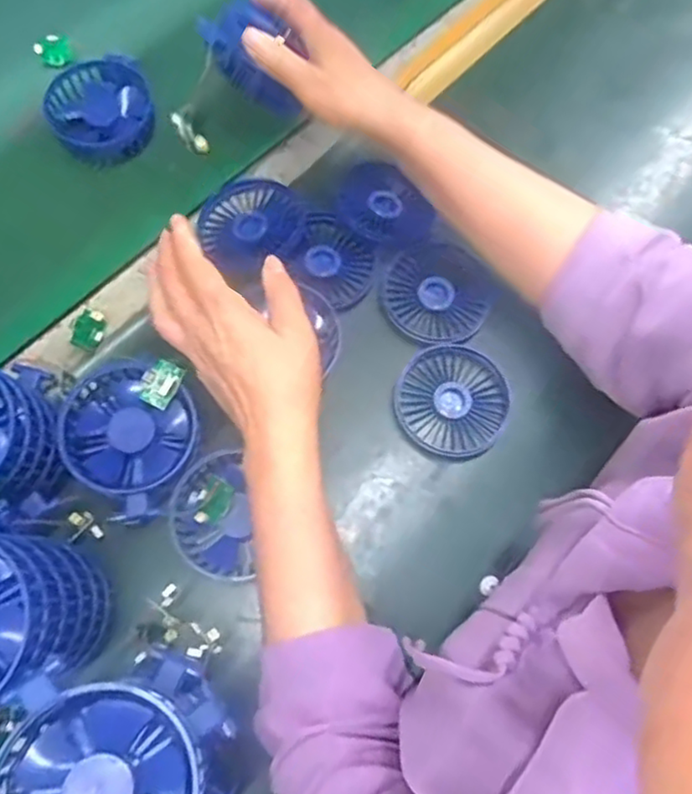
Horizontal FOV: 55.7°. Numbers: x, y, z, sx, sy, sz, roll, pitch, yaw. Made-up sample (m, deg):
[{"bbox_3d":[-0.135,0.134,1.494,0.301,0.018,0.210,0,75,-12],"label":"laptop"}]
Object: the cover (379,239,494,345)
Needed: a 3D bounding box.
[{"bbox_3d":[0.076,-0.088,0.540,0.086,0.005,0.096,29,70,9],"label":"cover"}]

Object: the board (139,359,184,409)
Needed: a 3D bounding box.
[{"bbox_3d":[-0.127,-0.010,0.448,0.028,0.009,0.031,22,77,25],"label":"board"}]

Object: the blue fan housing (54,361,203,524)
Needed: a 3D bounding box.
[{"bbox_3d":[-0.154,0.030,0.458,0.090,0.044,0.094,1,69,-2],"label":"blue fan housing"}]

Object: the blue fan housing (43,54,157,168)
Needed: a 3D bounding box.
[{"bbox_3d":[-0.210,-0.247,0.565,0.087,0.028,0.094,1,69,-2],"label":"blue fan housing"}]

